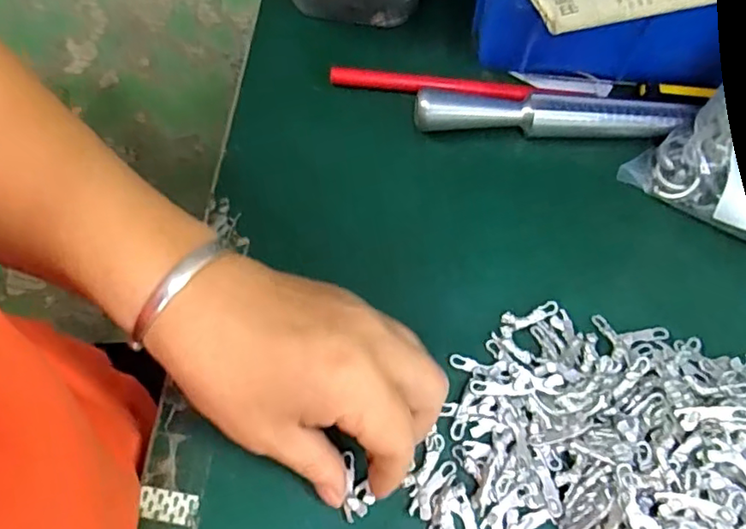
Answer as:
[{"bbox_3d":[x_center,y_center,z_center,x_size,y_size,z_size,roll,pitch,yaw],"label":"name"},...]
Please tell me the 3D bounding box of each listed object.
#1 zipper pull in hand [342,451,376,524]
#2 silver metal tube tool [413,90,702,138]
[{"bbox_3d":[-0.007,0.098,0.262,0.013,0.004,0.028,-9,66,-3],"label":"zipper pull in hand"},{"bbox_3d":[0.098,-0.081,0.322,0.148,0.023,0.019,1,69,0],"label":"silver metal tube tool"}]

